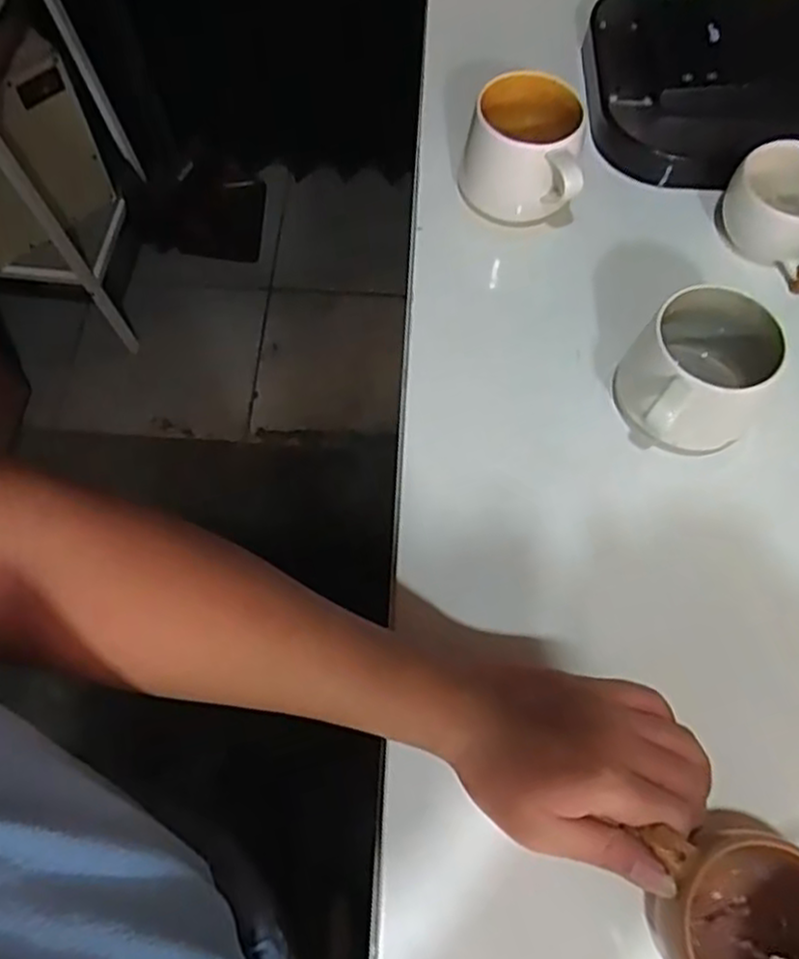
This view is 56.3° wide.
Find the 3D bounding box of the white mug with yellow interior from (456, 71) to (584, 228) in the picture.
[{"bbox_3d":[0.089,-0.238,0.551,0.080,0.068,0.095,8,65,3],"label":"white mug with yellow interior"}]

